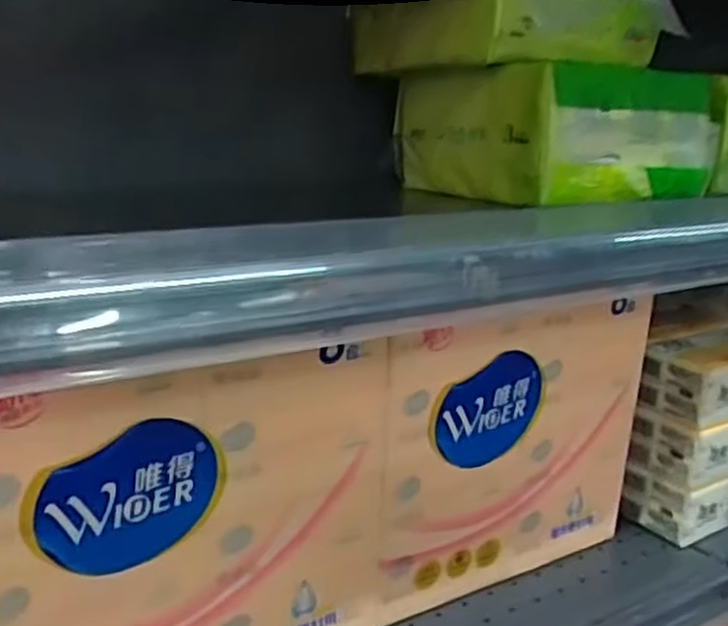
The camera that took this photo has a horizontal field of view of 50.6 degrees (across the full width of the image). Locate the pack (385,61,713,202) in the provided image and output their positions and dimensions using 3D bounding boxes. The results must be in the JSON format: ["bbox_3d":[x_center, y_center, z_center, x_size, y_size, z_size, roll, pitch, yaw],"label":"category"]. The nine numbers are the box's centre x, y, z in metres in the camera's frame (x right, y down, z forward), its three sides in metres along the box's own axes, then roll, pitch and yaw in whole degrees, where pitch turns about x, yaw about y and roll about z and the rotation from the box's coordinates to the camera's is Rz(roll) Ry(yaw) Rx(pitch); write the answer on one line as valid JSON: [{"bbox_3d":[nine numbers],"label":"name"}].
[{"bbox_3d":[0.156,-0.158,0.673,0.183,0.097,0.215,-7,18,-30],"label":"pack"}]

